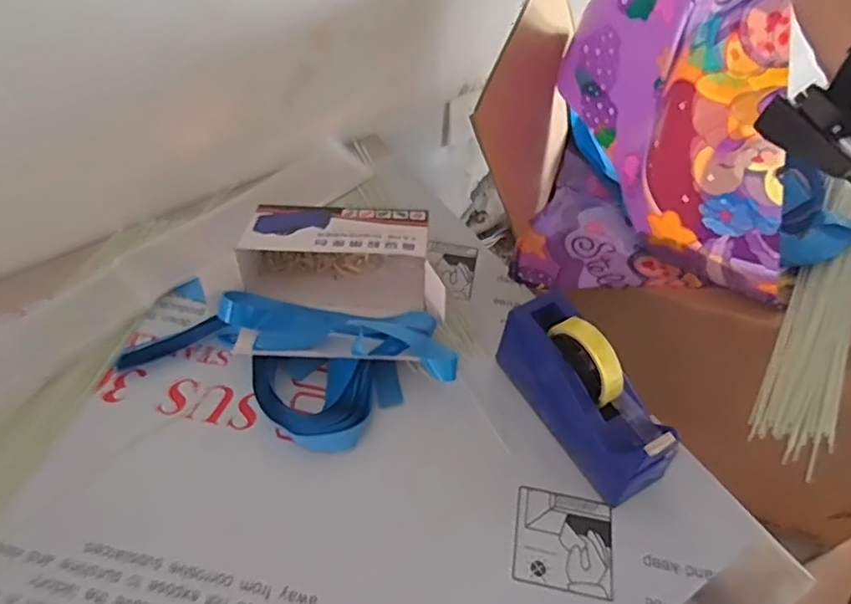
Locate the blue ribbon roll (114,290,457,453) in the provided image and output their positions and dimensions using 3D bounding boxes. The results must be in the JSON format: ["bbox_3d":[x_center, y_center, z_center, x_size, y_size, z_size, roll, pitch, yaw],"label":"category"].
[{"bbox_3d":[-0.149,0.054,0.685,0.359,0.059,0.166,18,54,11],"label":"blue ribbon roll"}]

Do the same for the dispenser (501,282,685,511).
[{"bbox_3d":[0.159,0.089,0.629,0.062,0.121,0.201,-25,57,-20],"label":"dispenser"}]

